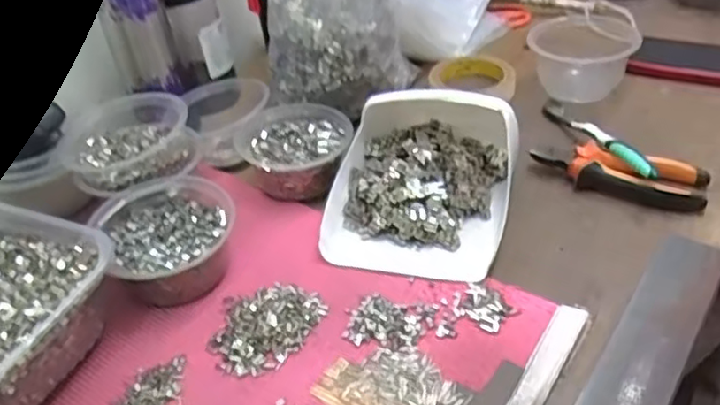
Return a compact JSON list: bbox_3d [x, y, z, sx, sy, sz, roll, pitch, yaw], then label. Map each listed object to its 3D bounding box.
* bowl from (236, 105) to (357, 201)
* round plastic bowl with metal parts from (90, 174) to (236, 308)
[{"bbox_3d":[-0.064,-0.054,0.628,0.107,0.043,0.112,-5,38,4],"label":"bowl"},{"bbox_3d":[-0.155,0.031,0.531,0.104,0.060,0.116,-23,42,-18],"label":"round plastic bowl with metal parts"}]

